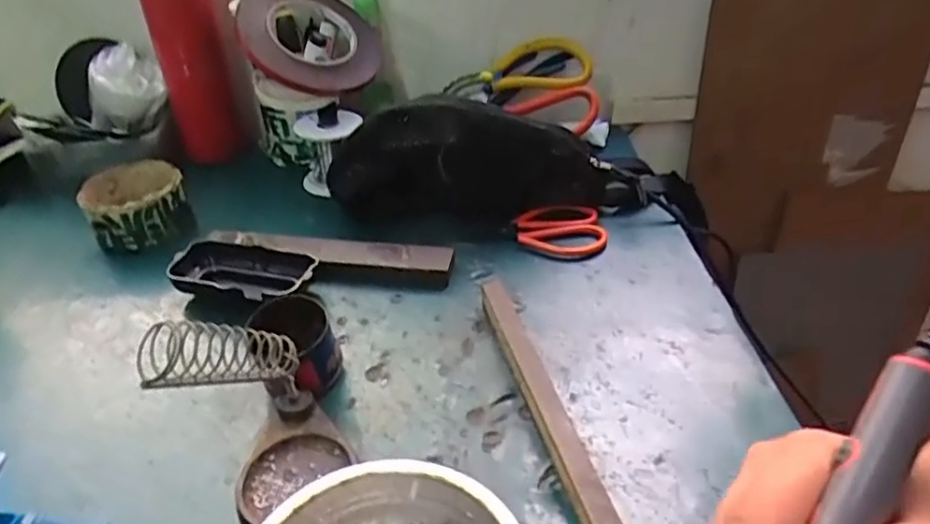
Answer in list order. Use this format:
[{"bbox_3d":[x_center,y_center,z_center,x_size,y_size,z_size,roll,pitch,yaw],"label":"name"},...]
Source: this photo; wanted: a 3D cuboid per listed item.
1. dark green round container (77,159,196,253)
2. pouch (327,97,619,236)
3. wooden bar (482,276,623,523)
[{"bbox_3d":[-0.291,-0.051,0.569,0.079,0.047,0.080,-1,36,1],"label":"dark green round container"},{"bbox_3d":[-0.001,-0.087,0.571,0.251,0.114,0.067,7,36,11],"label":"pouch"},{"bbox_3d":[0.046,0.085,0.396,0.018,0.021,0.226,-9,36,-10],"label":"wooden bar"}]

